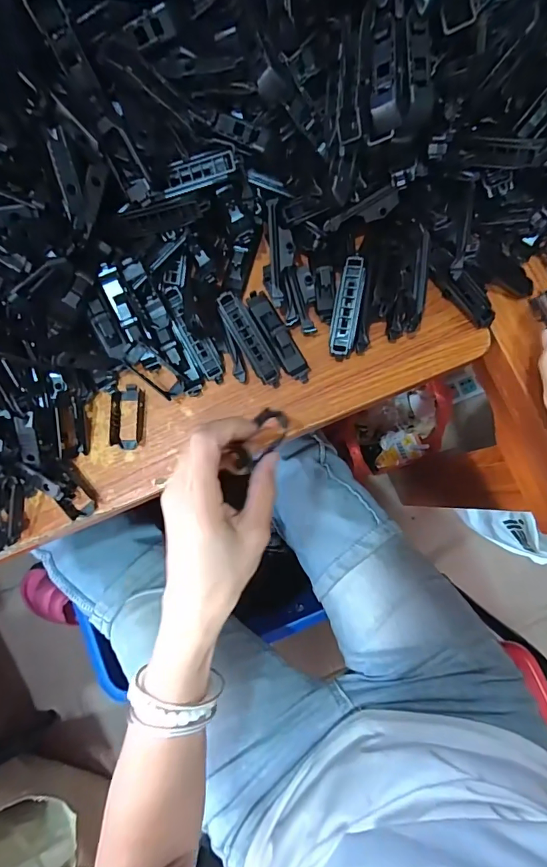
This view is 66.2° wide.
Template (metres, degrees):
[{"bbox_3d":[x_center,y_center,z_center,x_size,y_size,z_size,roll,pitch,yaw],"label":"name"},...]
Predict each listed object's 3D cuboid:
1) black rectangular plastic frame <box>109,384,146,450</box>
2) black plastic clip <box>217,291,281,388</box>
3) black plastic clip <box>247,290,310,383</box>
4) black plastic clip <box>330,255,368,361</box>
[{"bbox_3d":[-0.114,-0.014,0.330,0.025,0.012,0.051,0,82,-1],"label":"black rectangular plastic frame"},{"bbox_3d":[-0.018,-0.072,0.328,0.018,0.006,0.078,-31,98,-5],"label":"black plastic clip"},{"bbox_3d":[0.004,-0.078,0.333,0.018,0.015,0.081,-29,84,-5],"label":"black plastic clip"},{"bbox_3d":[0.059,-0.098,0.331,0.018,0.010,0.077,9,96,0],"label":"black plastic clip"}]

